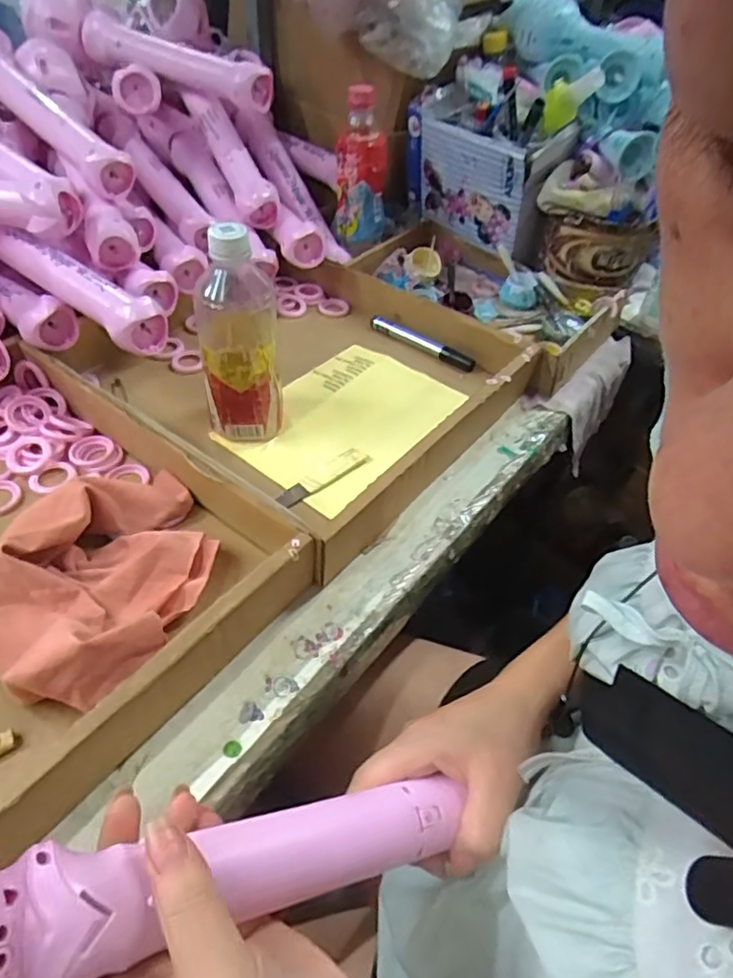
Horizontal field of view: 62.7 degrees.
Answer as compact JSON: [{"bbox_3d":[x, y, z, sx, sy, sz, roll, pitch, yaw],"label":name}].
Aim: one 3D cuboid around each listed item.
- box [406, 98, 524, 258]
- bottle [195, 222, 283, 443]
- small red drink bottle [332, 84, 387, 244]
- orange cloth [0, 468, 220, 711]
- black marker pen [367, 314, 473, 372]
[{"bbox_3d":[0.121,-0.383,0.758,0.168,0.124,0.030,34,52,23],"label":"box"},{"bbox_3d":[-0.108,-0.128,0.509,0.063,0.183,0.069,-3,47,-10],"label":"bottle"},{"bbox_3d":[-0.004,-0.385,0.729,0.064,0.165,0.050,8,46,0],"label":"small red drink bottle"},{"bbox_3d":[-0.177,0.050,0.412,0.131,0.073,0.187,19,48,11],"label":"orange cloth"},{"bbox_3d":[0.060,-0.165,0.682,0.135,0.015,0.020,29,50,19],"label":"black marker pen"}]

